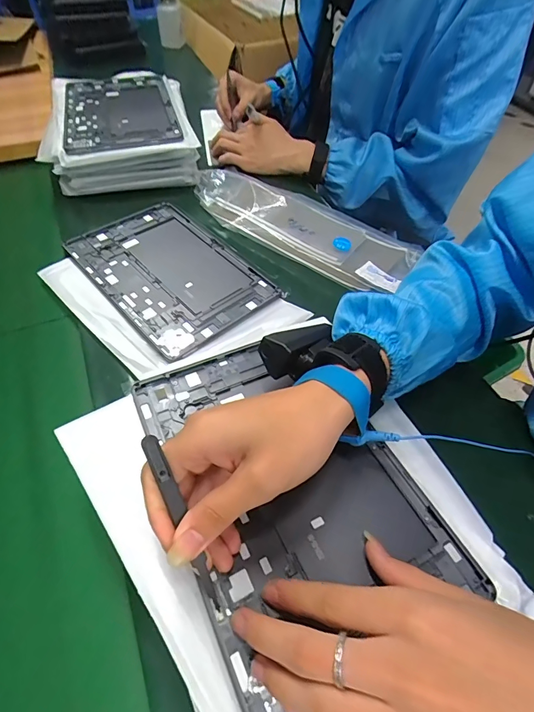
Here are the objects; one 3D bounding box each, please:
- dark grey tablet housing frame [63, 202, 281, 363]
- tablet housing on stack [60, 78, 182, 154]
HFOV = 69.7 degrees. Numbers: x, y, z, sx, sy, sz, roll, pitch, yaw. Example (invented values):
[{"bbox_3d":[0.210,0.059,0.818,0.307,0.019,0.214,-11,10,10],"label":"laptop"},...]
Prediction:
[{"bbox_3d":[-0.129,-0.114,0.505,0.171,0.013,0.258,-37,62,-25],"label":"dark grey tablet housing frame"},{"bbox_3d":[-0.237,-0.394,0.616,0.163,0.009,0.241,-13,54,-10],"label":"tablet housing on stack"}]

